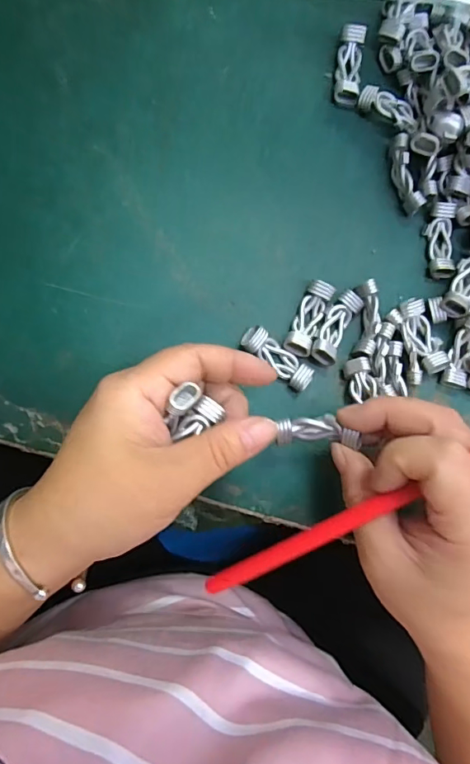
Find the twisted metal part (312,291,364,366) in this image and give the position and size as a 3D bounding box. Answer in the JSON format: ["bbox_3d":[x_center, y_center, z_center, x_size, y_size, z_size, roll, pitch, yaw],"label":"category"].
[{"bbox_3d":[0.059,-0.032,0.276,0.015,0.014,0.046,28,82,-4],"label":"twisted metal part"}]

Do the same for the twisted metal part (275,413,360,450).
[{"bbox_3d":[0.042,0.024,0.243,0.041,0.011,0.015,1,85,12],"label":"twisted metal part"}]

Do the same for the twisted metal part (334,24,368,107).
[{"bbox_3d":[0.070,-0.192,0.292,0.015,0.011,0.046,7,85,-7],"label":"twisted metal part"}]

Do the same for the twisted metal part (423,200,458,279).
[{"bbox_3d":[0.125,-0.086,0.291,0.016,0.010,0.046,5,85,-7],"label":"twisted metal part"}]

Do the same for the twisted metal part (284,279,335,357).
[{"bbox_3d":[0.043,-0.037,0.277,0.015,0.011,0.044,24,83,-5],"label":"twisted metal part"}]

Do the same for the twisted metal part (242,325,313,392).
[{"bbox_3d":[0.024,-0.013,0.273,0.046,0.012,0.015,37,82,-3],"label":"twisted metal part"}]

